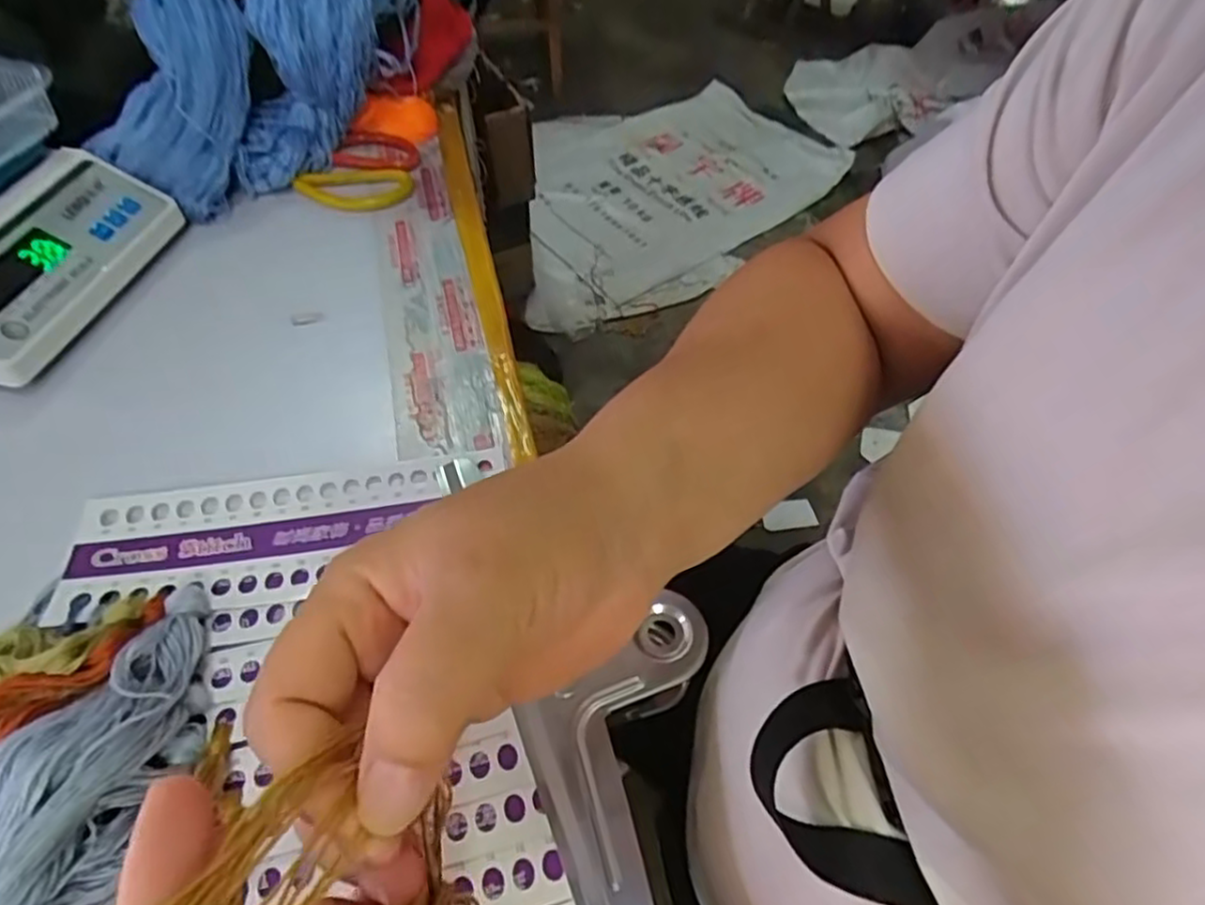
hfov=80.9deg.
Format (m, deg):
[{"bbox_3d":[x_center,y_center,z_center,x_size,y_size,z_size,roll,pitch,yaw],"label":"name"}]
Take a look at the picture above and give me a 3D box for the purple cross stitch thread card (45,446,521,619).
[{"bbox_3d":[-0.178,0.044,0.410,0.238,0.009,0.081,-8,54,-10],"label":"purple cross stitch thread card"}]

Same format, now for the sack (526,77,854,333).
[{"bbox_3d":[0.104,-0.611,1.622,0.587,0.078,0.938,43,62,17],"label":"sack"}]

